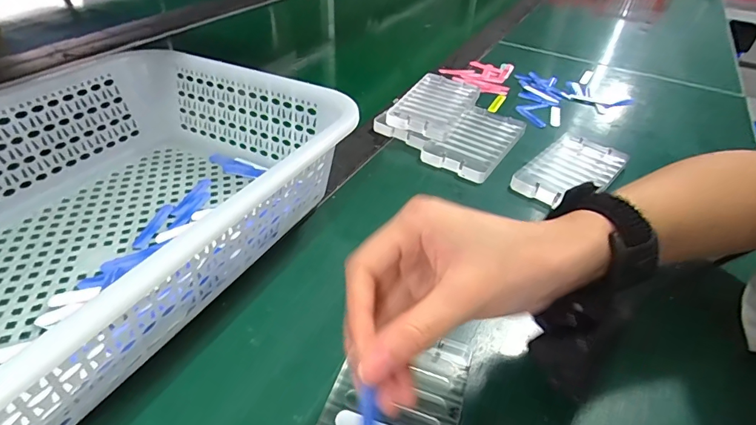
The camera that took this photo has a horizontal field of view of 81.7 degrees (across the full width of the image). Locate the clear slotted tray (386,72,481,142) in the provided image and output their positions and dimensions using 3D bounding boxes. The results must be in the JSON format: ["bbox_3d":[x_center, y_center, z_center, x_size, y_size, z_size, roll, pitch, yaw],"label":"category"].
[{"bbox_3d":[0.062,-0.116,0.472,0.068,0.022,0.113,20,42,19],"label":"clear slotted tray"}]

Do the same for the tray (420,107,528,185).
[{"bbox_3d":[0.100,-0.074,0.441,0.067,0.015,0.108,26,45,25],"label":"tray"}]

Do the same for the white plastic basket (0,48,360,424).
[{"bbox_3d":[-0.205,-0.003,0.287,0.268,0.078,0.363,20,42,18],"label":"white plastic basket"}]

